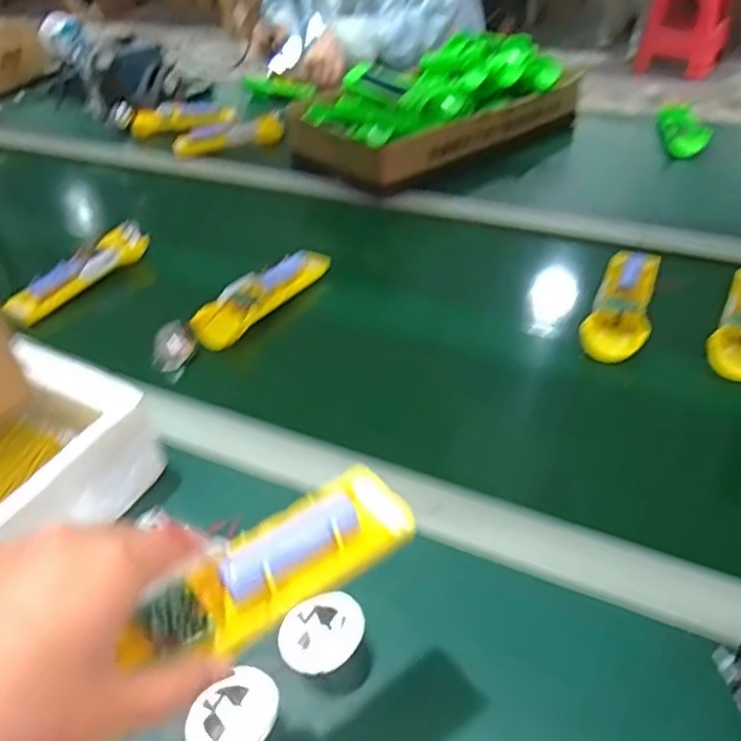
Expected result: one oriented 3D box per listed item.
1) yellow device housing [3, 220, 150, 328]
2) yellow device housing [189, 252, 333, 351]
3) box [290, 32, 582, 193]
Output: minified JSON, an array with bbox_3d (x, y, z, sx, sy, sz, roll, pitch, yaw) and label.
[{"bbox_3d":[-0.331,-0.114,0.762,0.031,0.034,0.176,24,48,30],"label":"yellow device housing"},{"bbox_3d":[-0.114,-0.081,0.698,0.052,0.026,0.168,22,47,28],"label":"yellow device housing"},{"bbox_3d":[0.102,-0.383,0.967,0.407,0.101,0.197,-26,45,-23],"label":"box"}]

